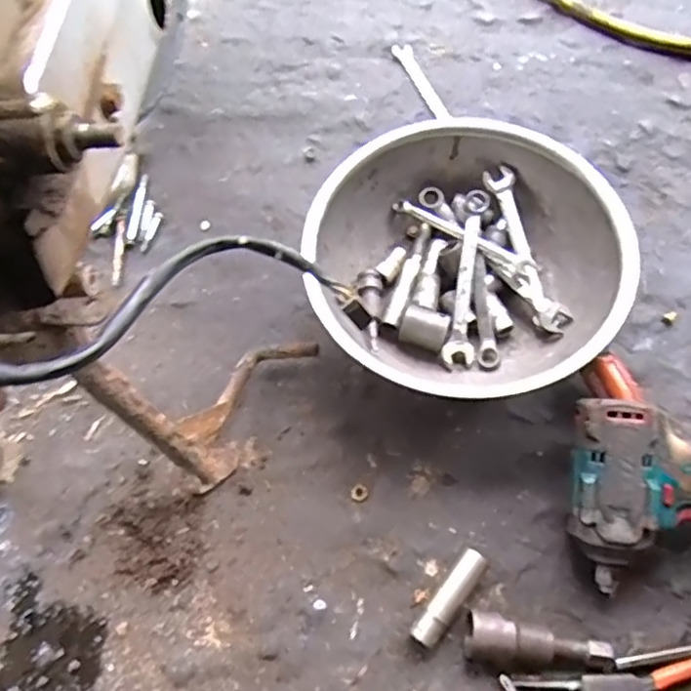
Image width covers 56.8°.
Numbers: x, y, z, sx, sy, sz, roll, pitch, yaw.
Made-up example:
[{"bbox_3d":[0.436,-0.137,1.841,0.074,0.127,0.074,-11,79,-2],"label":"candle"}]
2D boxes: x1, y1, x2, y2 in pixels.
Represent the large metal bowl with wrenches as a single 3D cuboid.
[{"bbox_3d":[0.106,-0.068,0.559,0.250,0.103,0.254,-1,65,2],"label":"large metal bowl with wrenches"}]

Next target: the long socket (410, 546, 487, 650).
[{"bbox_3d":[0.079,0.192,0.487,0.020,0.024,0.076,33,71,17],"label":"long socket"}]

